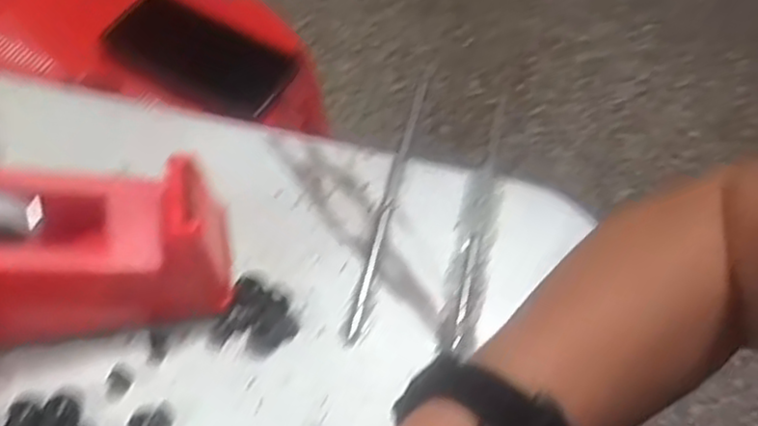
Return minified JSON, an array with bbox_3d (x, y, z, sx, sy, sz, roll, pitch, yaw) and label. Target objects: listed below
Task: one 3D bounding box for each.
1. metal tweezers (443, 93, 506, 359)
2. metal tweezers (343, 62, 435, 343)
[{"bbox_3d":[0.055,-0.002,0.407,0.017,0.013,0.168,11,57,5],"label":"metal tweezers"},{"bbox_3d":[0.007,-0.013,0.410,0.009,0.011,0.176,12,57,6],"label":"metal tweezers"}]

